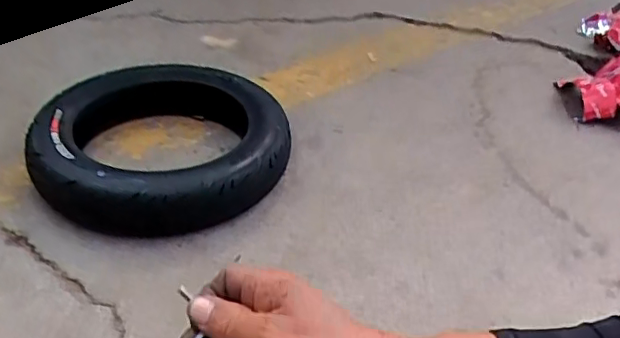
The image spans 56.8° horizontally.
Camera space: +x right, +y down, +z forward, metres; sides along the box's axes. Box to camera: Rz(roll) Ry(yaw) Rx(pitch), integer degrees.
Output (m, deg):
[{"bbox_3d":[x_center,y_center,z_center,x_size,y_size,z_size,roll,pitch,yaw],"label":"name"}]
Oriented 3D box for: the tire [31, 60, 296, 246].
[{"bbox_3d":[-0.207,-0.036,0.826,0.345,0.099,0.299,3,36,-4],"label":"tire"}]

